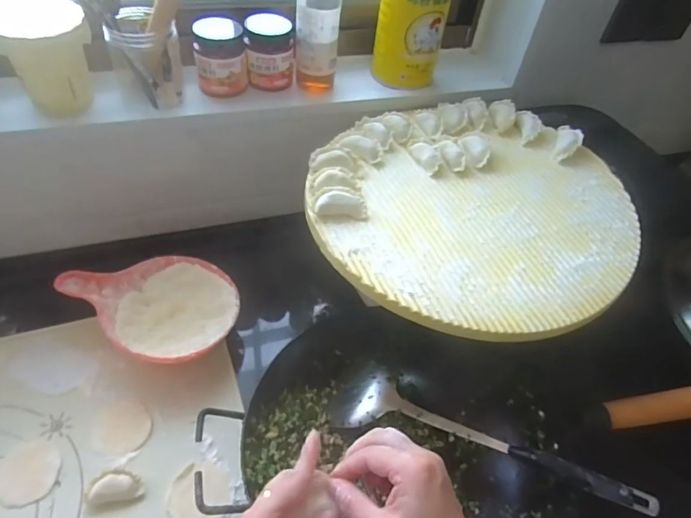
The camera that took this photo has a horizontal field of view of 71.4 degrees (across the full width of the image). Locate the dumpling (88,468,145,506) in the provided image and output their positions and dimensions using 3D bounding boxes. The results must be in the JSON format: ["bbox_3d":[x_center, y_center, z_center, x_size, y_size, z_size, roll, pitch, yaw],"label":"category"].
[{"bbox_3d":[-0.248,0.244,0.517,0.057,0.018,0.030,-3,51,-11],"label":"dumpling"}]

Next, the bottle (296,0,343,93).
[{"bbox_3d":[-0.038,-0.319,0.655,0.059,0.176,0.055,1,50,-6],"label":"bottle"}]

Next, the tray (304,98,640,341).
[{"bbox_3d":[0.157,-0.074,0.586,0.381,0.034,0.363,2,47,-3],"label":"tray"}]

